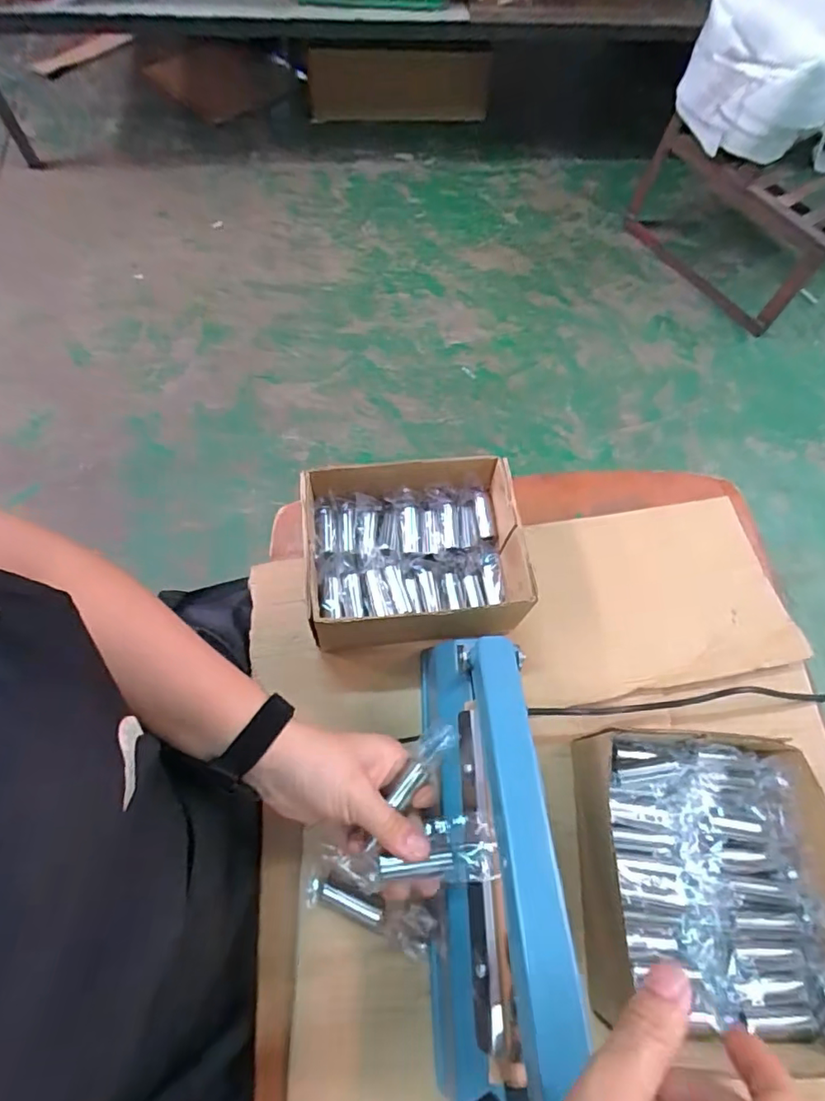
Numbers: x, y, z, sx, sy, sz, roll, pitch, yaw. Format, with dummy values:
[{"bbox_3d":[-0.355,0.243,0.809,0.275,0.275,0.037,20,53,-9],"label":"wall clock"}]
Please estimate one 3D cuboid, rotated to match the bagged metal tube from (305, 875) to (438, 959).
[{"bbox_3d":[-0.033,0.275,0.406,0.099,0.018,0.032,15,66,3],"label":"bagged metal tube"}]

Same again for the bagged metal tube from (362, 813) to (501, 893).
[{"bbox_3d":[0.013,0.204,0.357,0.091,0.014,0.039,-7,68,-11],"label":"bagged metal tube"}]

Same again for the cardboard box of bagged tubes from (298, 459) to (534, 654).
[{"bbox_3d":[0.001,0.004,0.493,0.188,0.076,0.156,-6,66,-6],"label":"cardboard box of bagged tubes"}]

